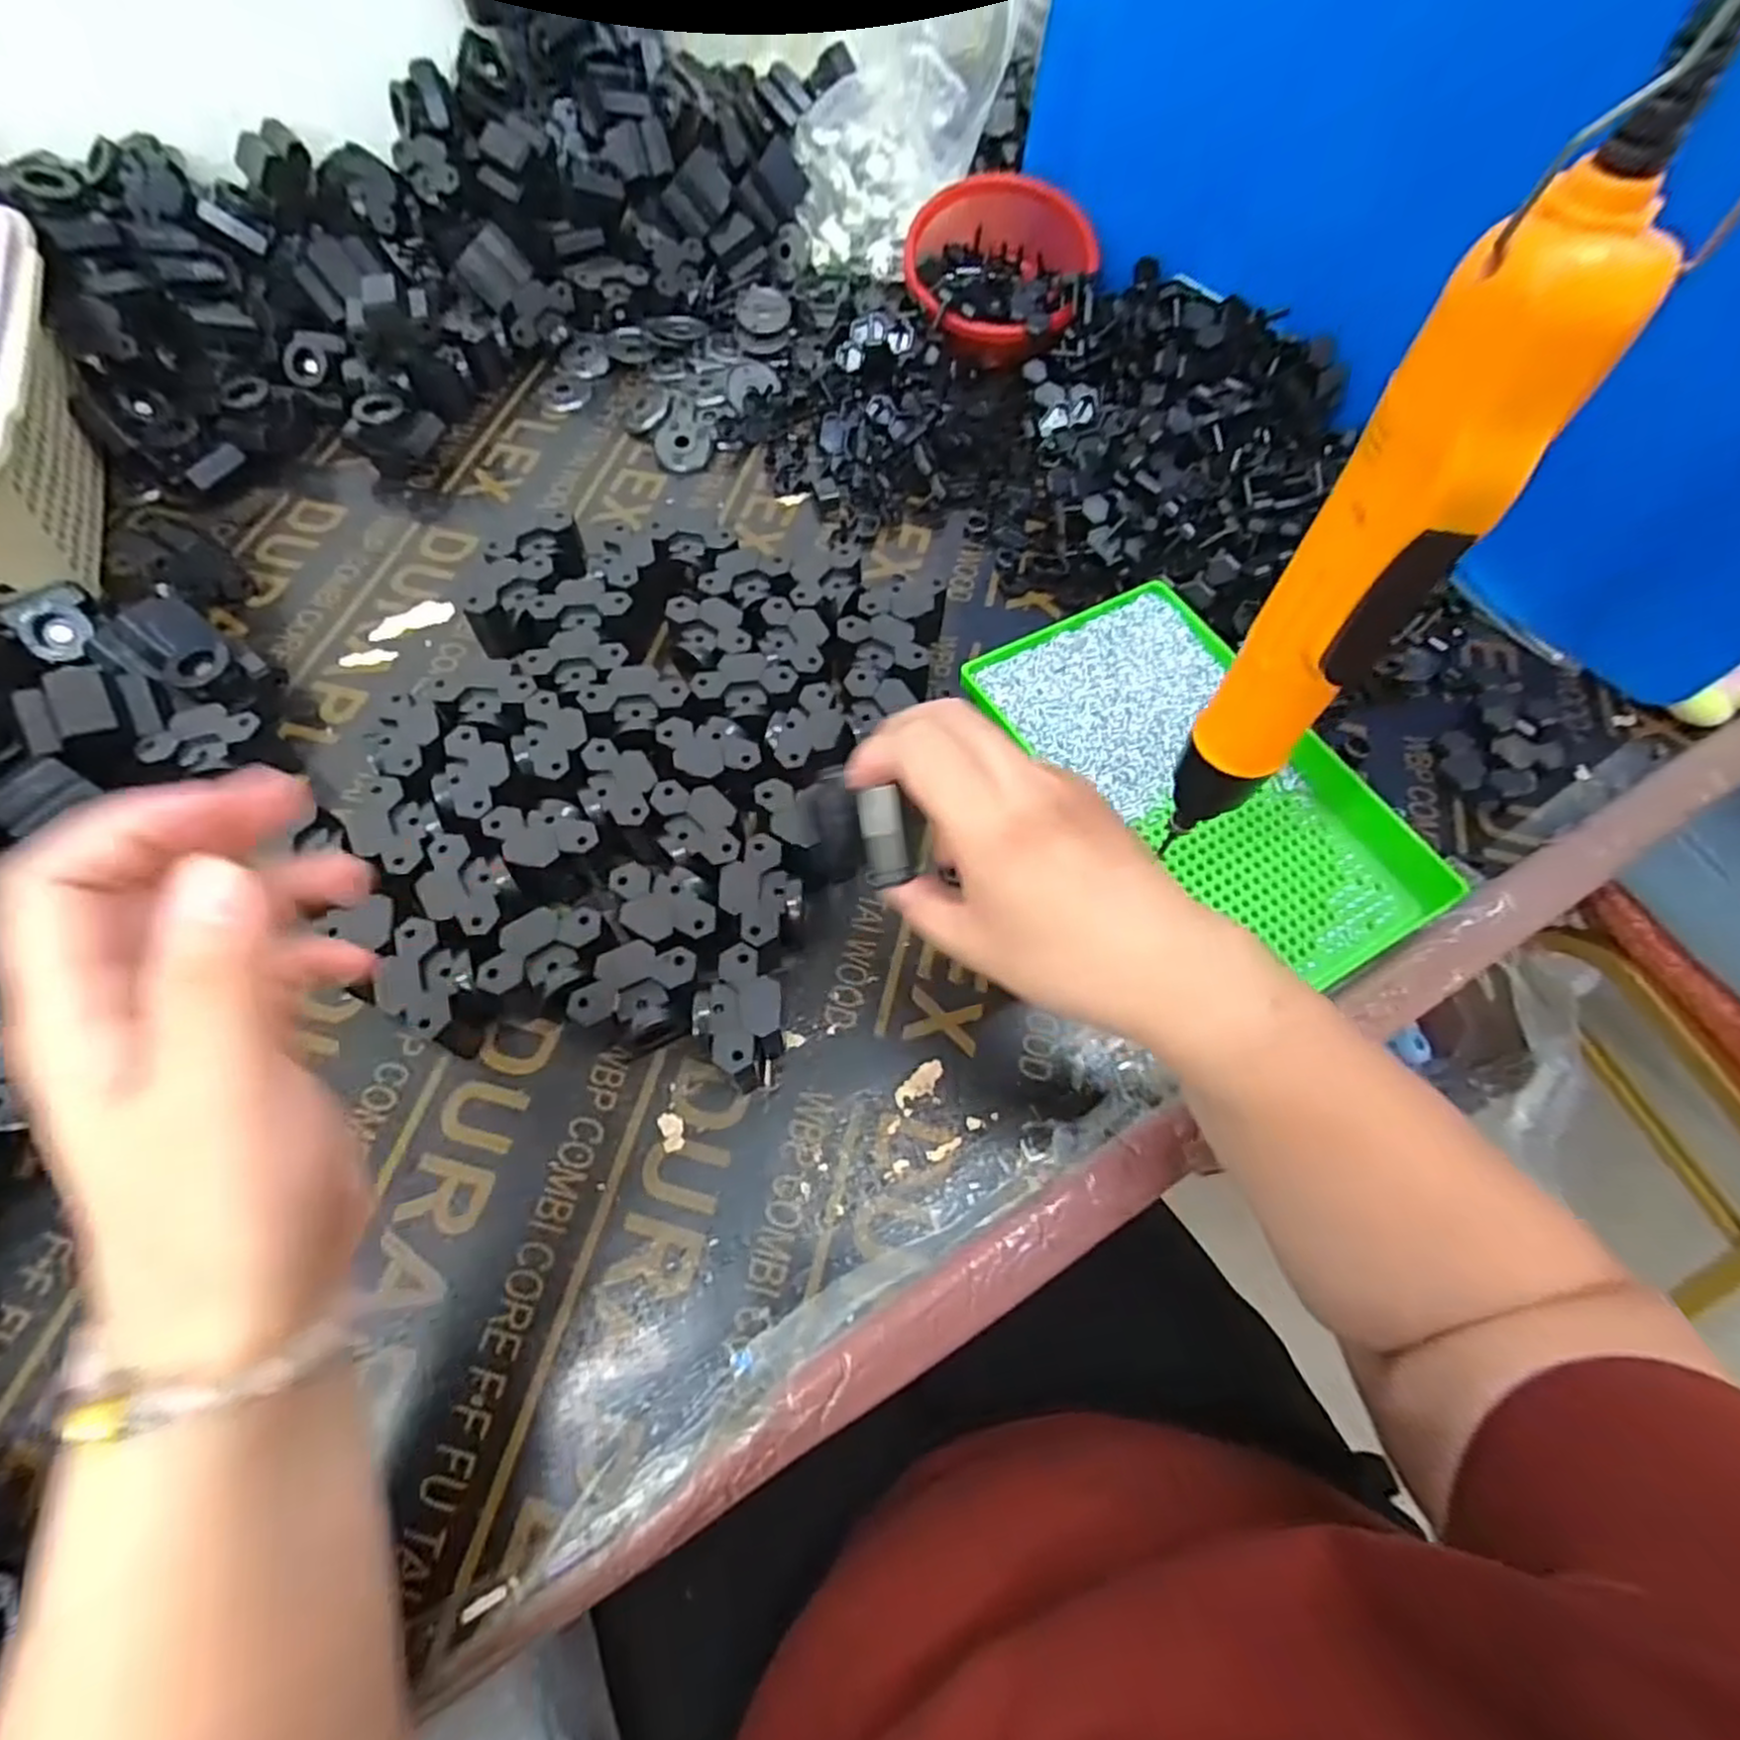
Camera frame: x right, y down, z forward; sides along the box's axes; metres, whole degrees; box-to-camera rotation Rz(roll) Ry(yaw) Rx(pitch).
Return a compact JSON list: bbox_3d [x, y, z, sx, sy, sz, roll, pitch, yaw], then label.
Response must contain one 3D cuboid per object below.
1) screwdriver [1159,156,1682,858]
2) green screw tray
[{"bbox_3d":[0.129,-0.072,0.224,0.034,0.192,0.033,28,66,11],"label":"screwdriver"},{"bbox_3d":[0.177,-0.045,0.426,0.155,0.033,0.248,-30,69,-16],"label":"green screw tray"}]

